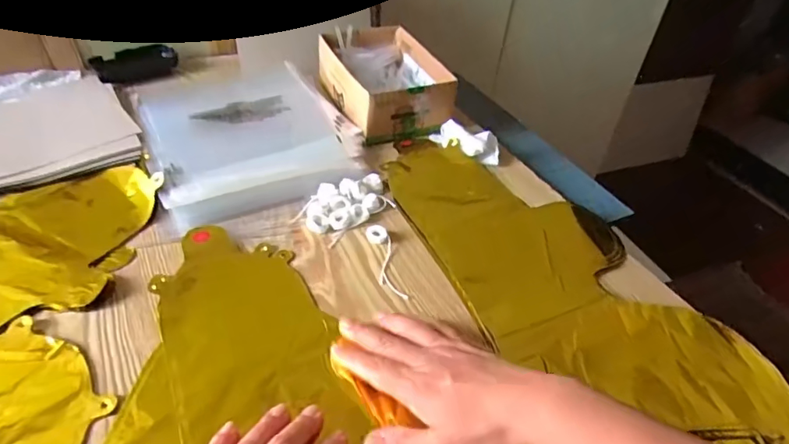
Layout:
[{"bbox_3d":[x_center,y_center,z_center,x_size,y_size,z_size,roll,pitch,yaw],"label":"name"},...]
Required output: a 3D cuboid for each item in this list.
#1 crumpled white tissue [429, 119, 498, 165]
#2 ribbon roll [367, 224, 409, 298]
[{"bbox_3d":[0.089,-0.103,0.631,0.088,0.022,0.040,28,47,23],"label":"crumpled white tissue"},{"bbox_3d":[-0.008,0.035,0.485,0.021,0.006,0.095,-6,43,-12],"label":"ribbon roll"}]

